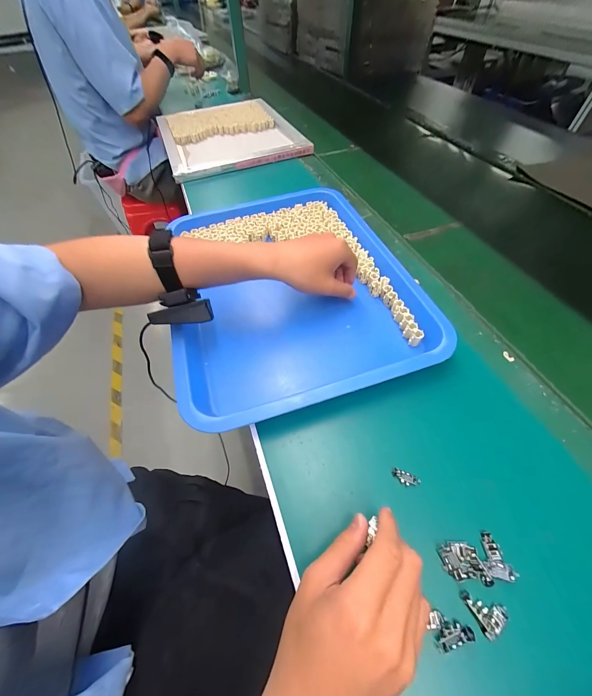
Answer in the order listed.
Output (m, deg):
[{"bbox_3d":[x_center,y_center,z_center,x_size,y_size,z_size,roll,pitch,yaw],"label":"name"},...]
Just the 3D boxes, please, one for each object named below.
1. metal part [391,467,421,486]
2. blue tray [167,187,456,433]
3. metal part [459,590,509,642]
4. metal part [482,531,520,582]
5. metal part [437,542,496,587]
[{"bbox_3d":[0.112,0.132,0.282,0.026,0.004,0.013,27,60,19],"label":"metal part"},{"bbox_3d":[-0.020,-0.112,0.435,0.341,0.043,0.446,-15,56,-9],"label":"blue tray"},{"bbox_3d":[0.153,0.209,0.223,0.027,0.004,0.030,-22,57,-14],"label":"metal part"},{"bbox_3d":[0.173,0.181,0.241,0.019,0.009,0.034,-6,55,-3],"label":"metal part"},{"bbox_3d":[0.145,0.185,0.239,0.036,0.004,0.029,-1,55,1],"label":"metal part"}]

